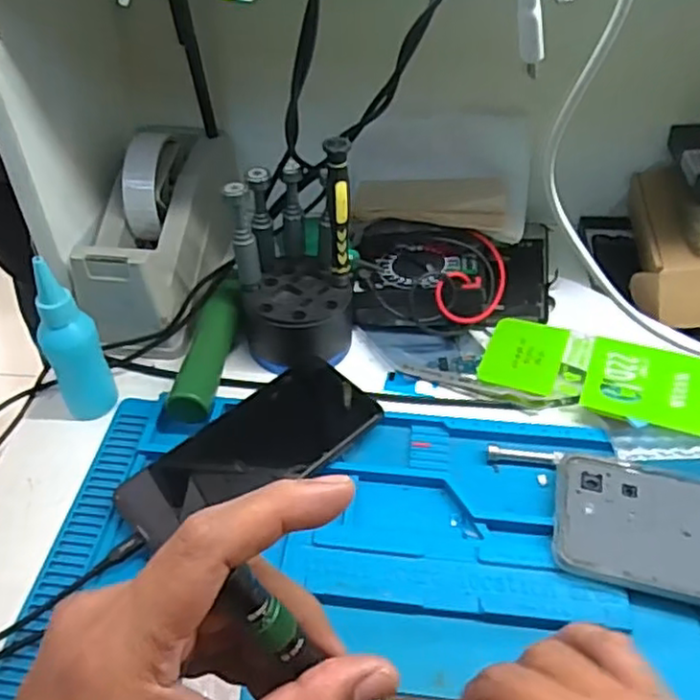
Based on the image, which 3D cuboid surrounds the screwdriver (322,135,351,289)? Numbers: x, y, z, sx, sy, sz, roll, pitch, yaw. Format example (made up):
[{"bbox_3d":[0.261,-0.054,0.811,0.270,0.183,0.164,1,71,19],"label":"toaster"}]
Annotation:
[{"bbox_3d":[-0.007,-0.087,0.447,0.015,0.111,0.014,-1,45,-1],"label":"screwdriver"}]

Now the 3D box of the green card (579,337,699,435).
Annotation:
[{"bbox_3d":[0.205,0.025,0.459,0.083,0.007,0.071,13,51,18],"label":"green card"}]

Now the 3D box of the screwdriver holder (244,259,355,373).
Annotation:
[{"bbox_3d":[-0.037,-0.024,0.501,0.076,0.056,0.070,3,45,3],"label":"screwdriver holder"}]

